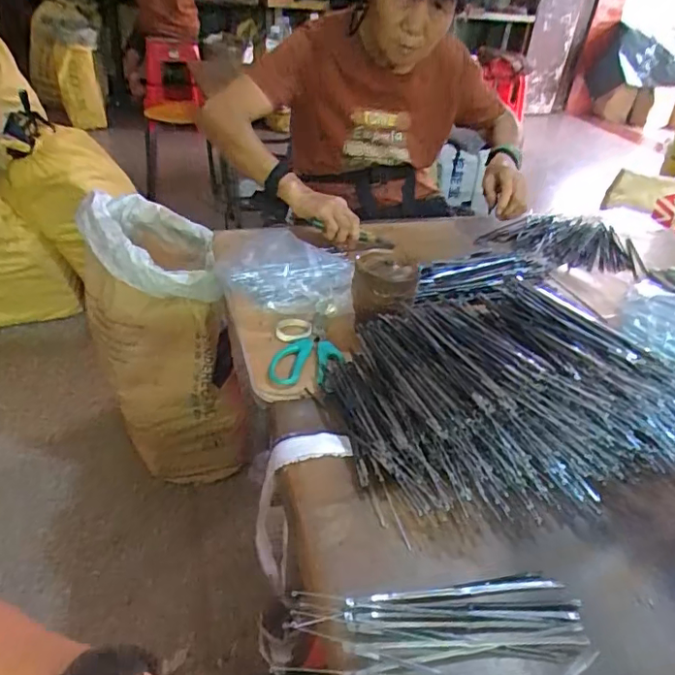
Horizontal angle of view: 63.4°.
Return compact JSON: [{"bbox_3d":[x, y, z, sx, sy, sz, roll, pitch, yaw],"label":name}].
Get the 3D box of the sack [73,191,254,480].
[{"bbox_3d":[-0.357,0.020,1.211,0.307,0.650,0.270,-4,30,5],"label":"sack"}]

